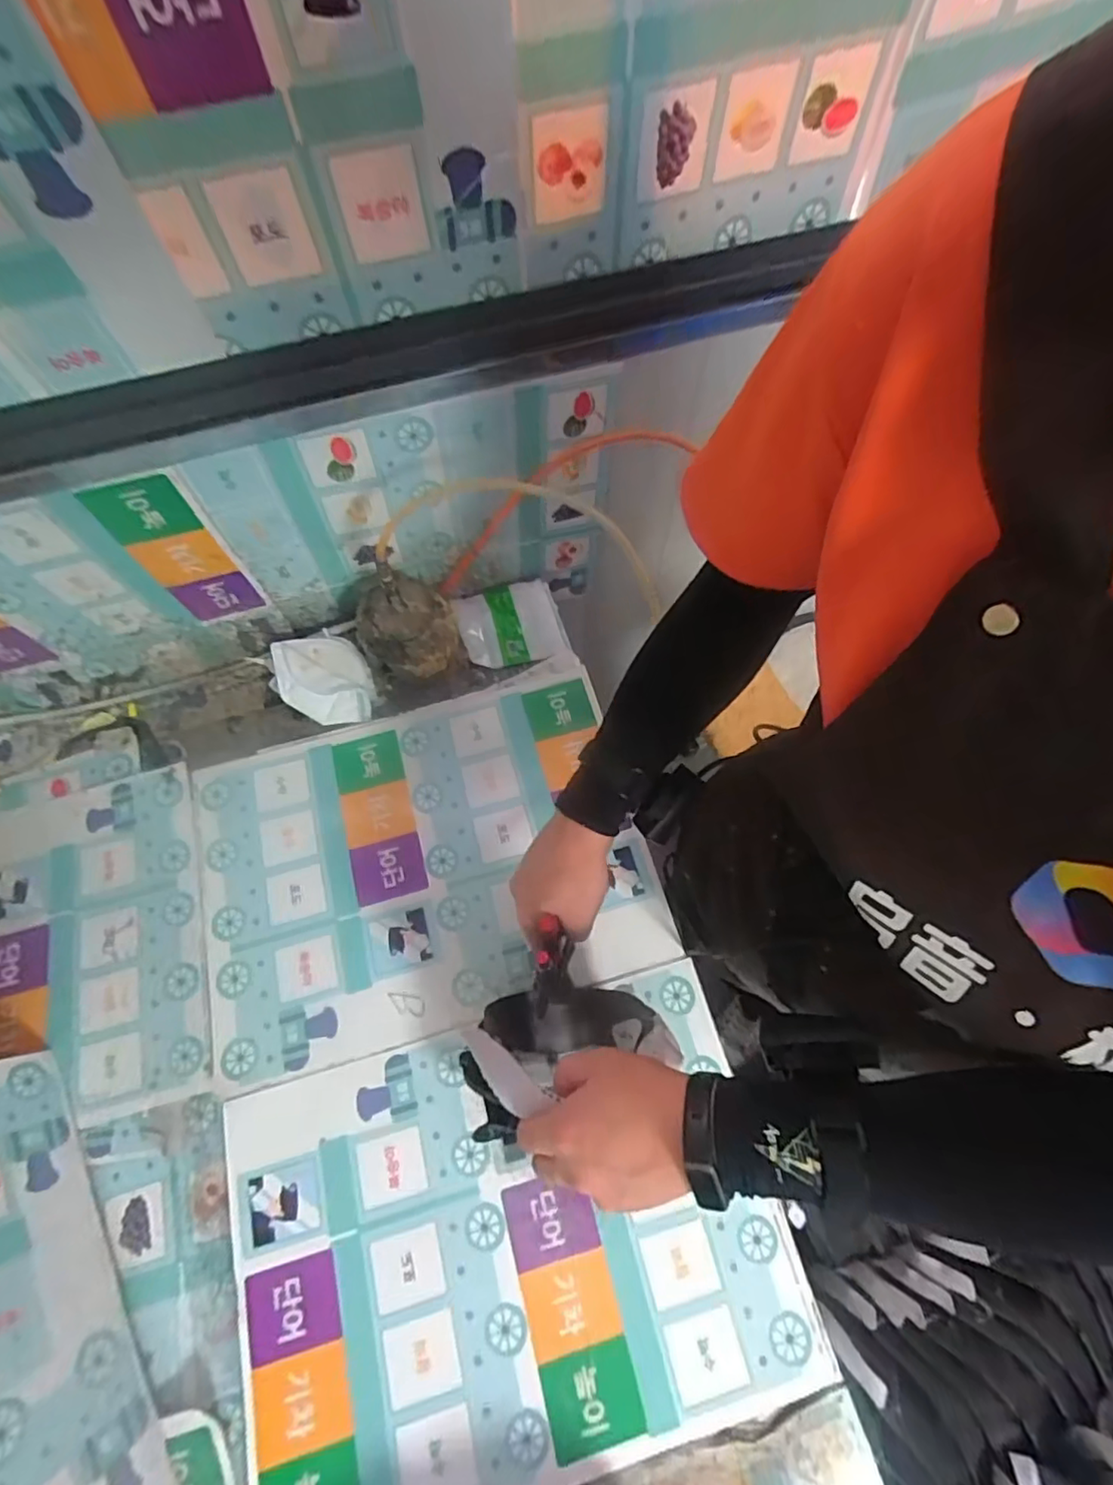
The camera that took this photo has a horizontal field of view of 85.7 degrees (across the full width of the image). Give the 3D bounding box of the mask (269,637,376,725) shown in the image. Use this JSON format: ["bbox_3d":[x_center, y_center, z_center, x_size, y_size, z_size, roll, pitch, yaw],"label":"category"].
[{"bbox_3d":[-0.308,-0.085,0.799,0.123,0.050,0.116,-6,70,-1],"label":"mask"}]

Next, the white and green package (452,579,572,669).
[{"bbox_3d":[-0.066,-0.170,0.864,0.146,0.034,0.130,-16,71,-5],"label":"white and green package"}]

